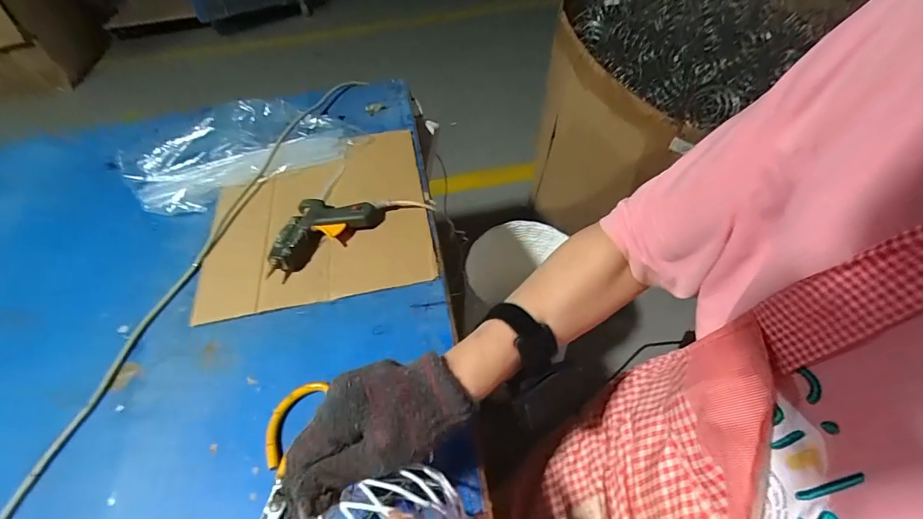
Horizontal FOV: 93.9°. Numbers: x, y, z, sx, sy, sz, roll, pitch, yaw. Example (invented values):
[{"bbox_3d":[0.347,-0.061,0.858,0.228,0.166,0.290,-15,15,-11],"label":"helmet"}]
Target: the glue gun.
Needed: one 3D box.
[{"bbox_3d":[-0.191,-0.046,0.577,0.155,0.036,0.084,-33,56,-20],"label":"glue gun"}]

